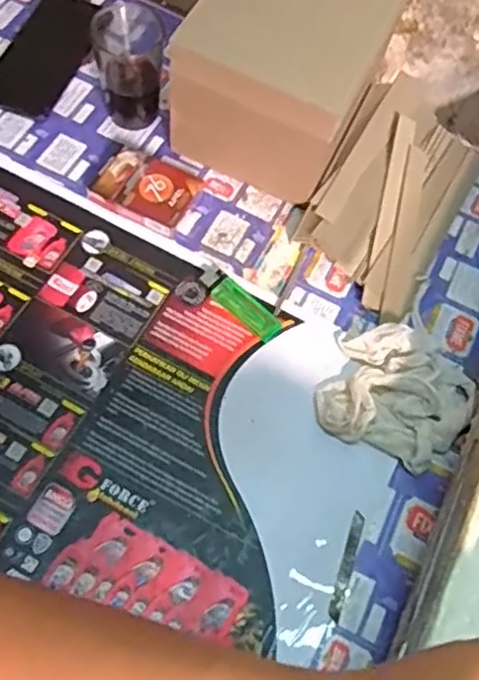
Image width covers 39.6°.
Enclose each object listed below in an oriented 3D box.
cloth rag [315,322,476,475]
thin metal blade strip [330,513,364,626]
[{"bbox_3d":[0.130,0.043,0.543,0.115,0.025,0.108,27,64,6],"label":"cloth rag"},{"bbox_3d":[0.079,0.165,0.490,0.009,0.004,0.079,19,64,3],"label":"thin metal blade strip"}]

